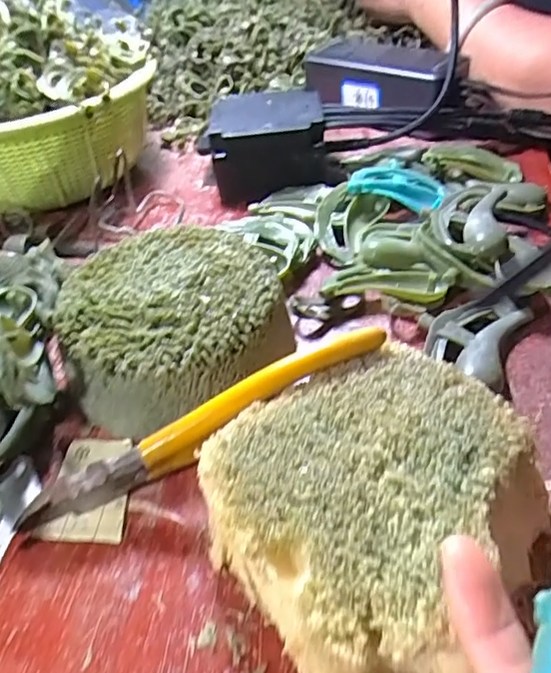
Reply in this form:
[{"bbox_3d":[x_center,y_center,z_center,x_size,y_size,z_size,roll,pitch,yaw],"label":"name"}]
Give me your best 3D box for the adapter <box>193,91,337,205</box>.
[{"bbox_3d":[-0.009,-0.141,0.402,0.090,0.047,0.079,-9,42,-2],"label":"adapter"}]

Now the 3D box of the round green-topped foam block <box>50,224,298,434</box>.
[{"bbox_3d":[-0.047,-0.006,0.266,0.104,0.046,0.099,-26,46,-19],"label":"round green-topped foam block"}]

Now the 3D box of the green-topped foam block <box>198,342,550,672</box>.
[{"bbox_3d":[0.036,0.059,0.189,0.106,0.043,0.098,-30,47,-23],"label":"green-topped foam block"}]

